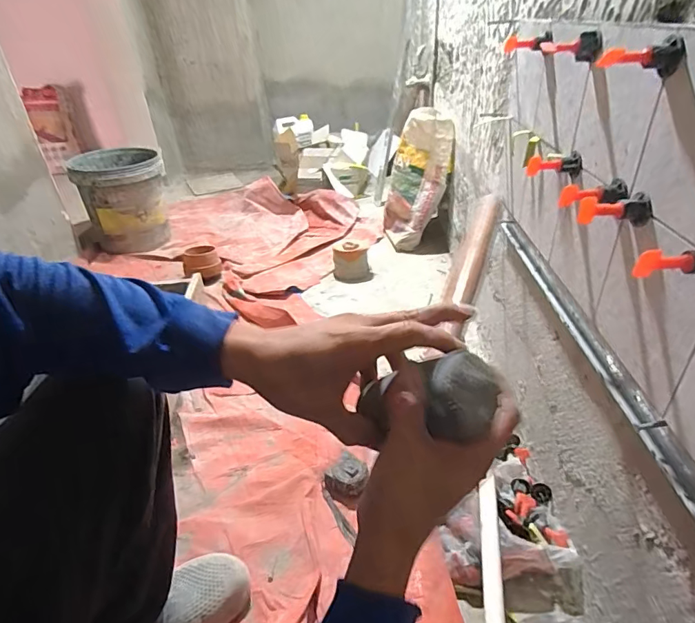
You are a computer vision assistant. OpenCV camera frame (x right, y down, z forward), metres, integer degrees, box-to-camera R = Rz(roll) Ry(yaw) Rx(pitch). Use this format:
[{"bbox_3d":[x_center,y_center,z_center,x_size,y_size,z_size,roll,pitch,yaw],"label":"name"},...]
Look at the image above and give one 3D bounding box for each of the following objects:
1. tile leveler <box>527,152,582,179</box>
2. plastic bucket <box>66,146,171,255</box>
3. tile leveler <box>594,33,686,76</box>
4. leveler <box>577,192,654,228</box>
[{"bbox_3d":[0.257,-0.182,0.563,0.061,0.026,0.025,9,36,19],"label":"tile leveler"},{"bbox_3d":[-0.846,-0.421,1.745,0.302,0.324,0.303,-18,36,-20],"label":"plastic bucket"},{"bbox_3d":[0.249,-0.218,0.388,0.062,0.027,0.023,7,35,16],"label":"tile leveler"},{"bbox_3d":[0.254,-0.098,0.433,0.061,0.028,0.025,9,36,19],"label":"leveler"}]

